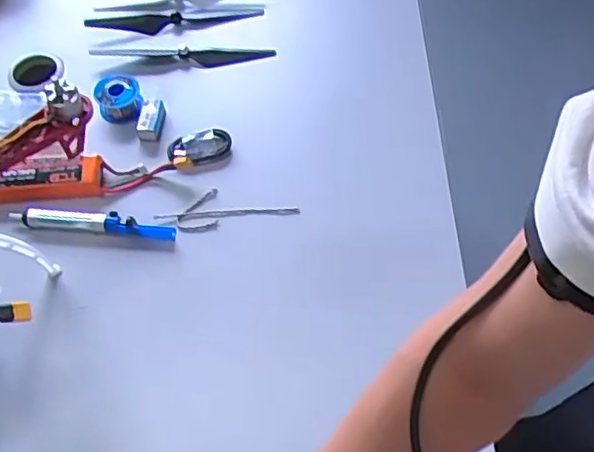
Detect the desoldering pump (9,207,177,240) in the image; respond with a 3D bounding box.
[{"bbox_3d":[-0.224,-0.005,0.682,0.177,0.017,0.025,4,59,4],"label":"desoldering pump"}]

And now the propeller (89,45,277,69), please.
[{"bbox_3d":[-0.152,-0.233,0.836,0.240,0.012,0.036,-5,59,-2],"label":"propeller"}]

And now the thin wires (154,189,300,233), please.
[{"bbox_3d":[-0.081,-0.021,0.711,0.157,0.007,0.047,-13,60,-7],"label":"thin wires"}]

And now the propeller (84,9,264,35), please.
[{"bbox_3d":[-0.171,-0.289,0.877,0.241,0.011,0.044,-5,59,-2],"label":"propeller"}]

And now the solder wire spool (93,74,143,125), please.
[{"bbox_3d":[-0.221,-0.160,0.767,0.053,0.031,0.055,-1,59,1],"label":"solder wire spool"}]

